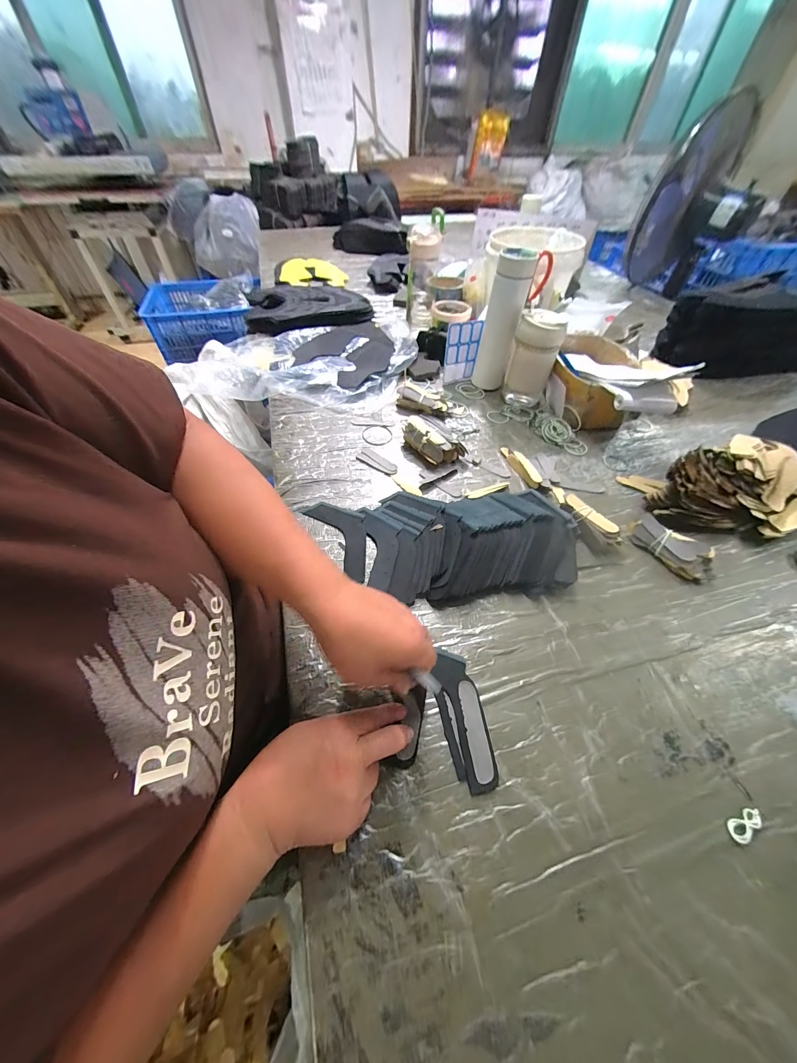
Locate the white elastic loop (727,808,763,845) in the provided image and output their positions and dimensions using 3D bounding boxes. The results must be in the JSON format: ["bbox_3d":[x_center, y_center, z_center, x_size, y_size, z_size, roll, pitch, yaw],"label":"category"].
[{"bbox_3d":[0.288,0.242,0.278,0.034,0.007,0.014,-18,54,-15],"label":"white elastic loop"}]

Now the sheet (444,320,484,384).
[{"bbox_3d":[0.133,-0.374,0.705,0.071,0.116,0.008,-14,53,-12],"label":"sheet"}]

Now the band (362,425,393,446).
[{"bbox_3d":[-0.039,-0.178,0.621,0.055,0.005,0.063,-2,52,-3],"label":"band"}]

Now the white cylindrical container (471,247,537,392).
[{"bbox_3d":[0.192,-0.383,0.646,0.074,0.241,0.056,10,52,7],"label":"white cylindrical container"}]

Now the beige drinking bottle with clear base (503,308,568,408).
[{"bbox_3d":[0.248,-0.321,0.632,0.081,0.150,0.064,18,53,13],"label":"beige drinking bottle with clear base"}]

